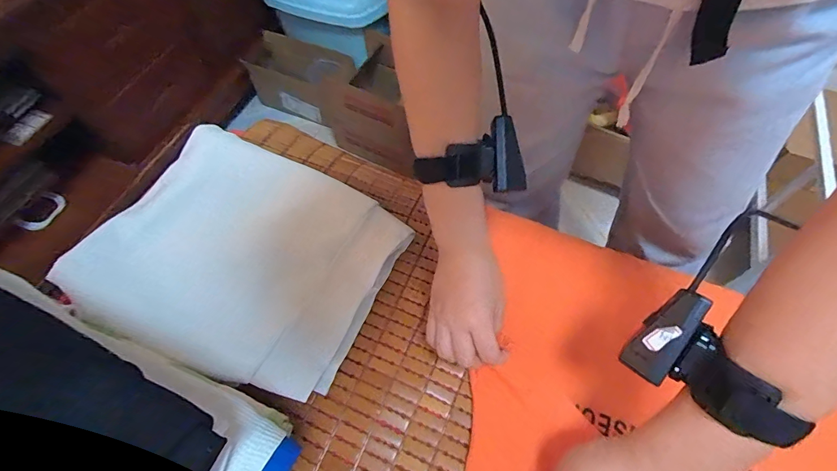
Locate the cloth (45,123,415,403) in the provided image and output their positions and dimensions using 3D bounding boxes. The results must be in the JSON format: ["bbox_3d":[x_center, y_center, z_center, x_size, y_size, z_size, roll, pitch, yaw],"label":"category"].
[{"bbox_3d":[-0.184,0.020,0.451,0.283,0.028,0.247,25,62,8],"label":"cloth"}]

